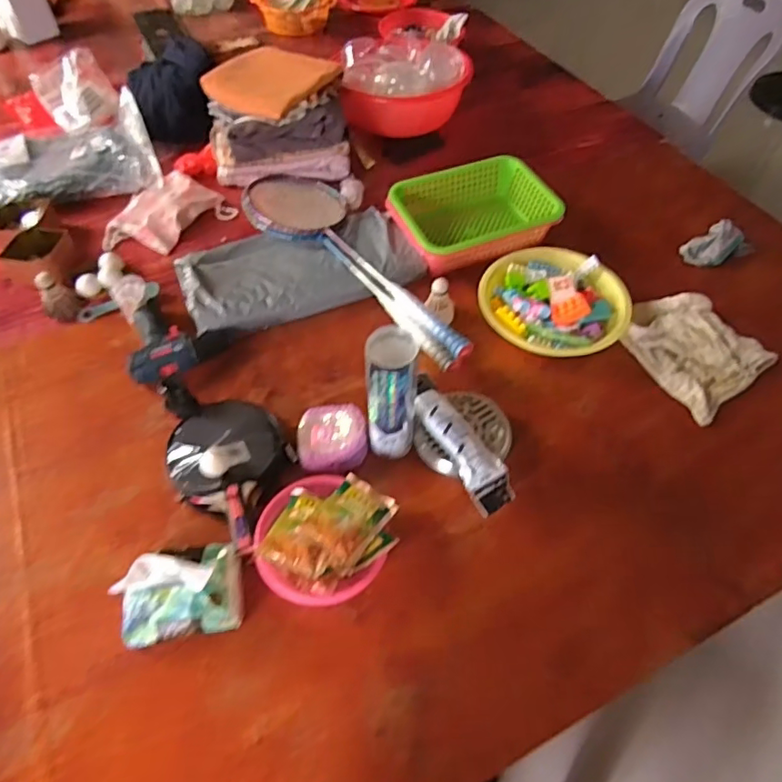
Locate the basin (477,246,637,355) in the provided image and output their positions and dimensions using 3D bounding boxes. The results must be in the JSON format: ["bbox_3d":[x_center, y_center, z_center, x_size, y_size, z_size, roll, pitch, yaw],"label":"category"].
[{"bbox_3d":[0.285,-0.170,0.970,0.243,0.064,0.229,-1,56,1],"label":"basin"}]

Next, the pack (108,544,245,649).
[{"bbox_3d":[-0.261,0.239,0.671,0.135,0.110,0.107,-10,56,-5],"label":"pack"}]

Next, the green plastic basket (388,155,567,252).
[{"bbox_3d":[0.161,-0.350,1.101,0.298,0.098,0.207,-19,57,-11],"label":"green plastic basket"}]

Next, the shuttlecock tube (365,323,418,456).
[{"bbox_3d":[0.002,0.011,0.759,0.068,0.216,0.072,4,56,5],"label":"shuttlecock tube"}]

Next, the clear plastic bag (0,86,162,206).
[{"bbox_3d":[-0.730,-0.531,1.230,0.369,0.080,0.298,-18,57,-10],"label":"clear plastic bag"}]

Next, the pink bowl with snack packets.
[{"bbox_3d":[-0.084,0.191,0.722,0.175,0.071,0.163,-1,56,1],"label":"pink bowl with snack packets"}]

